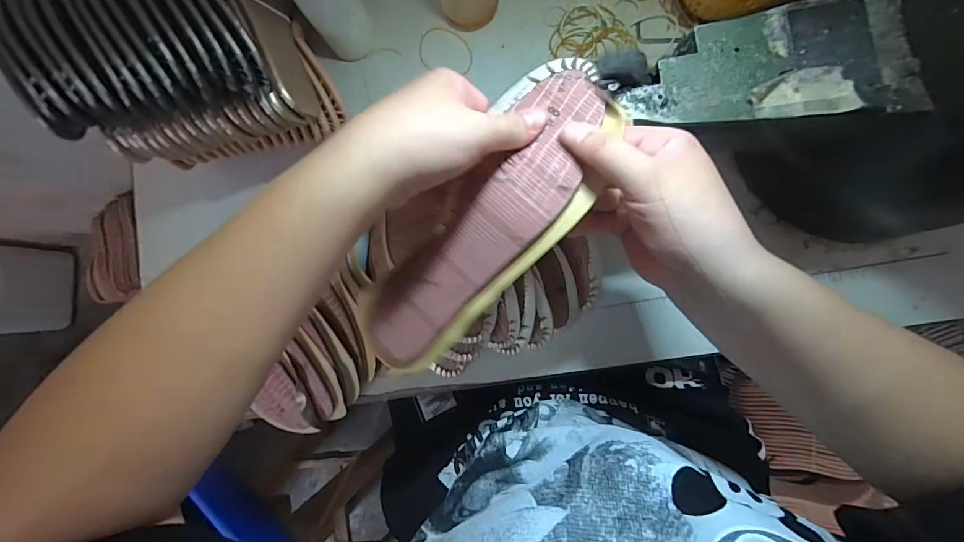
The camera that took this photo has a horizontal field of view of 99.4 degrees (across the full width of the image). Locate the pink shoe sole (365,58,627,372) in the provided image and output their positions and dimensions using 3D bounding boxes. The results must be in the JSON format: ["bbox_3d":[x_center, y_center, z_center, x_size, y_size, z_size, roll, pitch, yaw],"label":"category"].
[{"bbox_3d":[-0.001,-0.024,0.276,0.082,0.026,0.240,41,106,9],"label":"pink shoe sole"}]

